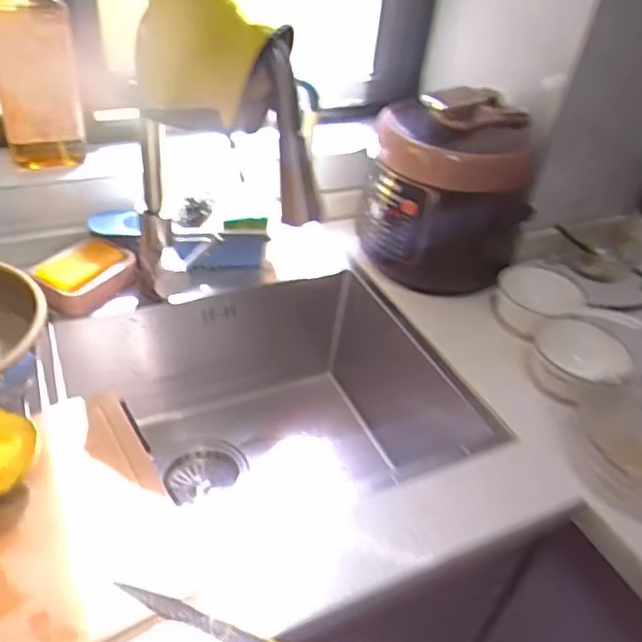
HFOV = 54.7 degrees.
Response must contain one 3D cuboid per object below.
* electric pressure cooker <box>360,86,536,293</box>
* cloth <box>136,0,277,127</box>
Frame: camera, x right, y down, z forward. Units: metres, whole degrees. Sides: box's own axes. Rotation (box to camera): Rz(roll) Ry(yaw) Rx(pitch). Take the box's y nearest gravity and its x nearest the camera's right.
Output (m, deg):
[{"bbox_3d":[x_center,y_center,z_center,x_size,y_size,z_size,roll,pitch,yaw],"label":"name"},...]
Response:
[{"bbox_3d":[0.181,-0.199,0.896,0.225,0.224,0.220,11,39,5],"label":"electric pressure cooker"},{"bbox_3d":[-0.121,-0.257,0.600,0.147,0.111,0.026,21,41,16],"label":"cloth"}]

